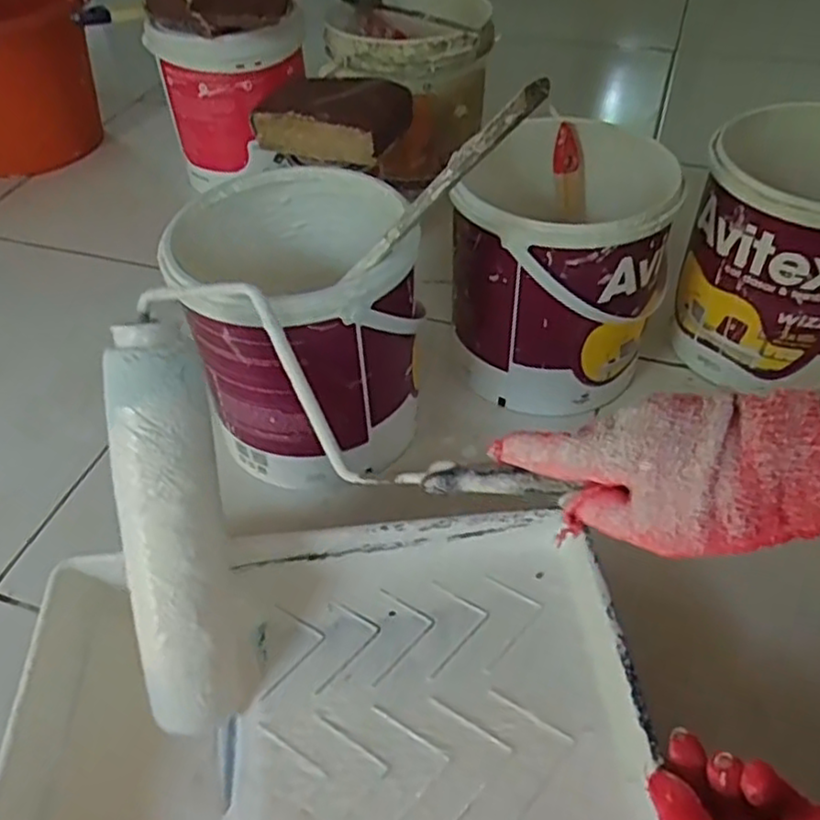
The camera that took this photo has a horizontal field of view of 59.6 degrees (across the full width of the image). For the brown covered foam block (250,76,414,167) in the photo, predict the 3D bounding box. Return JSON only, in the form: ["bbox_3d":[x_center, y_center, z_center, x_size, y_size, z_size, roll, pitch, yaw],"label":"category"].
[{"bbox_3d":[-0.077,-0.298,0.727,0.139,0.054,0.099,16,49,17],"label":"brown covered foam block"}]

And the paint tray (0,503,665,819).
[{"bbox_3d":[-0.047,0.201,0.398,0.346,0.057,0.281,-7,47,-3],"label":"paint tray"}]

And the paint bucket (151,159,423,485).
[{"bbox_3d":[-0.083,-0.066,0.571,0.164,0.180,0.173,-1,47,2],"label":"paint bucket"}]

